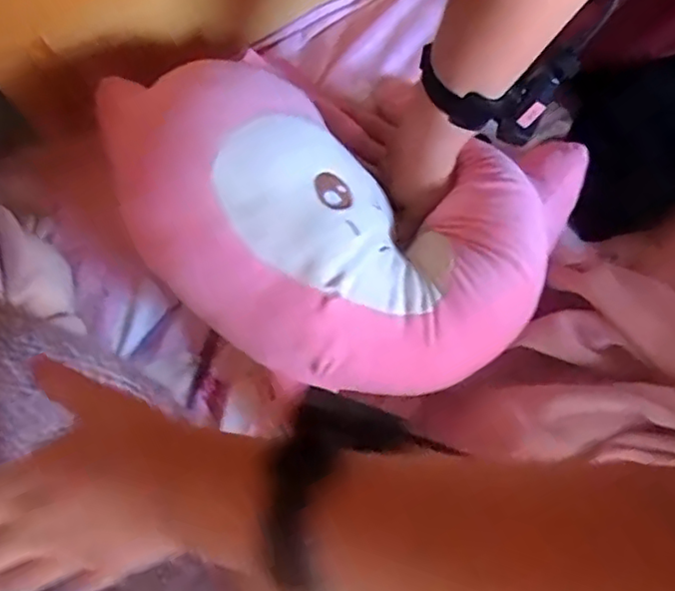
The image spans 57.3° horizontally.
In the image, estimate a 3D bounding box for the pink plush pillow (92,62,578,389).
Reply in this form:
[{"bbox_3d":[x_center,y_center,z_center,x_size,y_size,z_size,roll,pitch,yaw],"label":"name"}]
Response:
[{"bbox_3d":[-0.010,-0.055,0.529,0.417,0.101,0.267,12,75,4],"label":"pink plush pillow"}]

